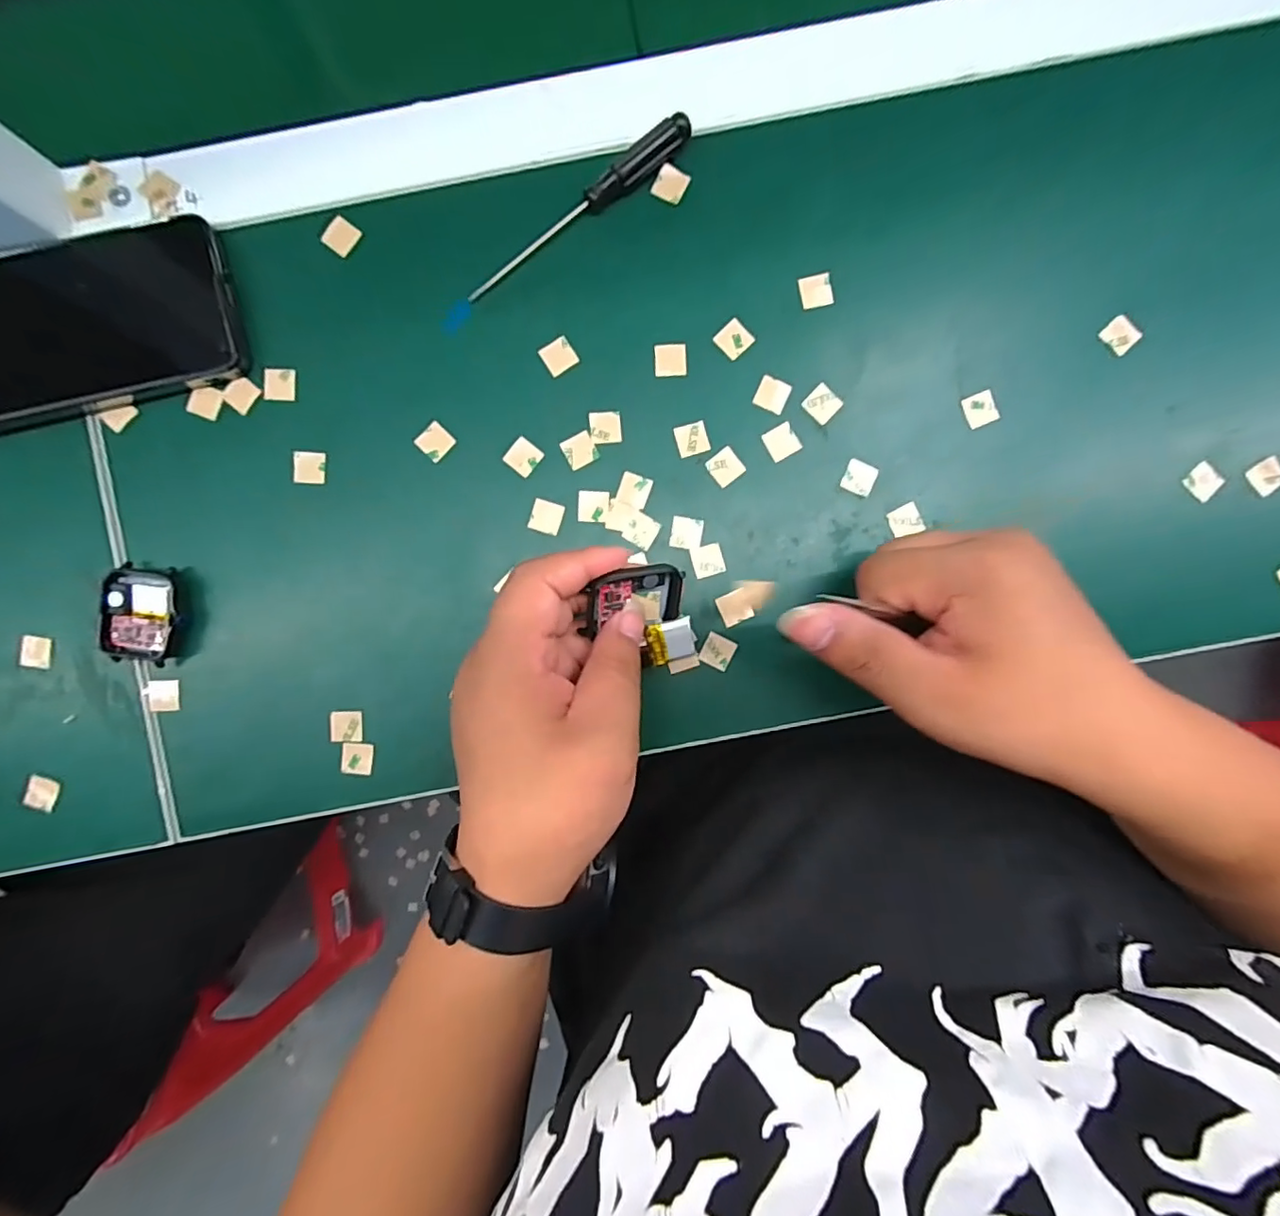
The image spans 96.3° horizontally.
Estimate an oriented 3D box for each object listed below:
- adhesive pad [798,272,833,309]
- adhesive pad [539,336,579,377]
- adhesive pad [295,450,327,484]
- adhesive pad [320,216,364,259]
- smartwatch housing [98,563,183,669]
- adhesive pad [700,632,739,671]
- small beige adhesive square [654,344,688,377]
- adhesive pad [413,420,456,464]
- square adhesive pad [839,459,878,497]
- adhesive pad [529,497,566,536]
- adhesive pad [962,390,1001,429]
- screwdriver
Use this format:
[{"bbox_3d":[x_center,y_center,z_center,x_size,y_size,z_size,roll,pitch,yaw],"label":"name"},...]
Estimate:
[{"bbox_3d":[0.088,-0.158,0.285,0.016,0.004,0.015,-12,91,0],"label":"adhesive pad"},{"bbox_3d":[-0.040,-0.126,0.288,0.016,0.004,0.015,-31,93,-2],"label":"adhesive pad"},{"bbox_3d":[-0.166,-0.071,0.288,0.015,0.004,0.016,3,91,0],"label":"adhesive pad"},{"bbox_3d":[-0.149,-0.185,0.285,0.015,0.004,0.016,37,91,-1],"label":"adhesive pad"},{"bbox_3d":[-0.248,0.003,0.287,0.038,0.010,0.047,6,91,0],"label":"smartwatch housing"},{"bbox_3d":[0.039,0.022,0.287,0.015,0.004,0.016,27,91,-1],"label":"adhesive pad"},{"bbox_3d":[0.015,-0.124,0.285,0.016,0.004,0.015,-3,91,0],"label":"small beige adhesive square"},{"bbox_3d":[-0.103,-0.084,0.287,0.016,0.004,0.015,44,90,-1],"label":"adhesive pad"},{"bbox_3d":[0.110,-0.065,0.285,0.015,0.004,0.016,24,91,0],"label":"square adhesive pad"},{"bbox_3d":[-0.047,-0.046,0.287,0.015,0.004,0.016,16,91,0],"label":"adhesive pad"},{"bbox_3d":[0.170,-0.099,0.285,0.016,0.004,0.016,-21,91,0],"label":"adhesive pad"},{"bbox_3d":[-0.038,-0.187,0.280,0.150,0.014,0.012,-37,91,0],"label":"screwdriver"}]

